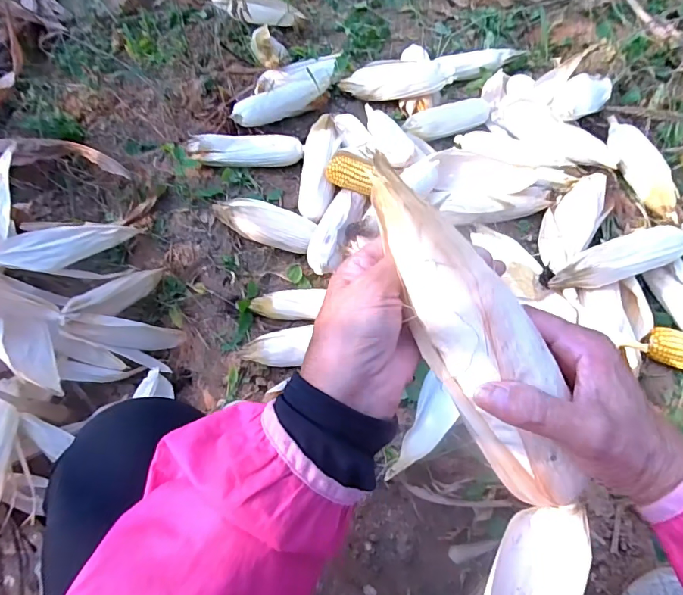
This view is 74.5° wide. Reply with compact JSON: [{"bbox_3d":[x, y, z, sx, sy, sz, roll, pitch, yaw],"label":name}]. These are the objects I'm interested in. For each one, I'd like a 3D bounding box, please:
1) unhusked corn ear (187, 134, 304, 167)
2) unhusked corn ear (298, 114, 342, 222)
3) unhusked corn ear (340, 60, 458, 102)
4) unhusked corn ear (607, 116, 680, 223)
[{"bbox_3d":[-0.187,-0.290,0.896,0.222,0.054,0.057,0,67,1],"label":"unhusked corn ear"},{"bbox_3d":[-0.040,-0.247,0.866,0.067,0.070,0.220,5,67,3],"label":"unhusked corn ear"},{"bbox_3d":[0.110,-0.446,0.928,0.244,0.047,0.059,9,66,27],"label":"unhusked corn ear"},{"bbox_3d":[0.533,-0.234,0.802,0.051,0.060,0.248,-4,67,0],"label":"unhusked corn ear"}]

